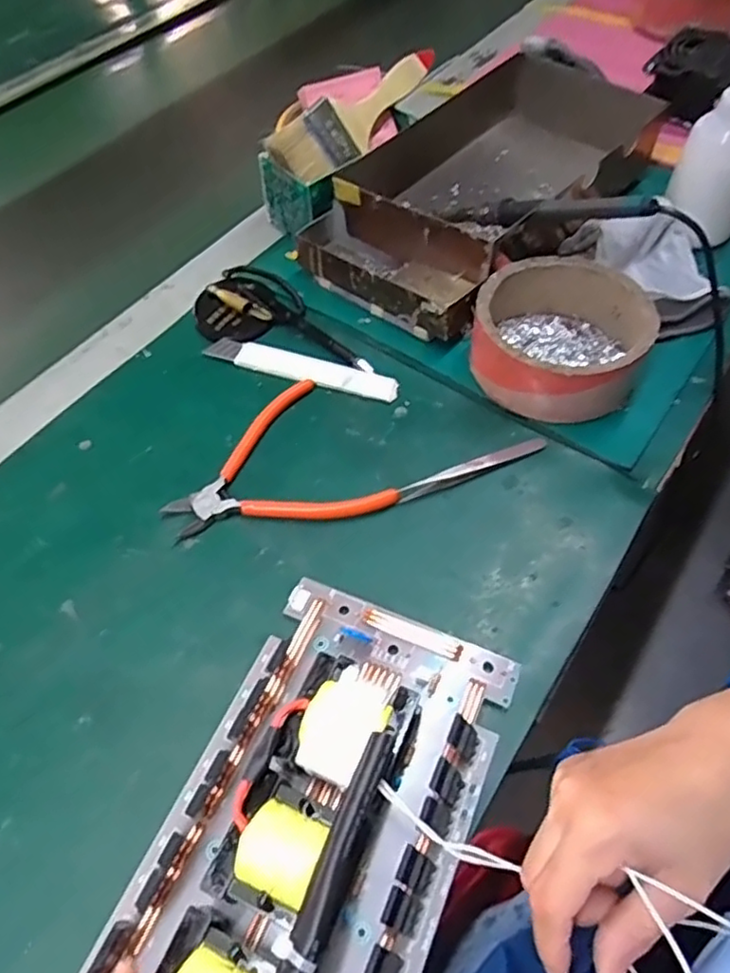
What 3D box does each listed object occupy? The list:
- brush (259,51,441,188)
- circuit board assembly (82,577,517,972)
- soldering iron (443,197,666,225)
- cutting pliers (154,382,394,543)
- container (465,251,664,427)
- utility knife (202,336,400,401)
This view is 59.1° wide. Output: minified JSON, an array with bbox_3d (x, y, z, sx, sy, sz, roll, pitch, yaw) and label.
[{"bbox_3d":[-0.003,-0.327,0.574,0.189,0.051,0.015,-40,24,-22],"label":"brush"},{"bbox_3d":[-0.032,0.169,0.290,0.137,0.059,0.269,19,59,16],"label":"circuit board assembly"},{"bbox_3d":[0.132,-0.210,0.495,0.026,0.018,0.194,-44,40,-23],"label":"soldering iron"},{"bbox_3d":[-0.069,-0.007,0.444,0.136,0.010,0.126,-27,58,-14],"label":"cutting pliers"},{"bbox_3d":[0.141,-0.108,0.473,0.118,0.057,0.111,-2,55,2],"label":"container"},{"bbox_3d":[-0.050,-0.093,0.502,0.157,0.006,0.024,17,58,15],"label":"utility knife"}]

